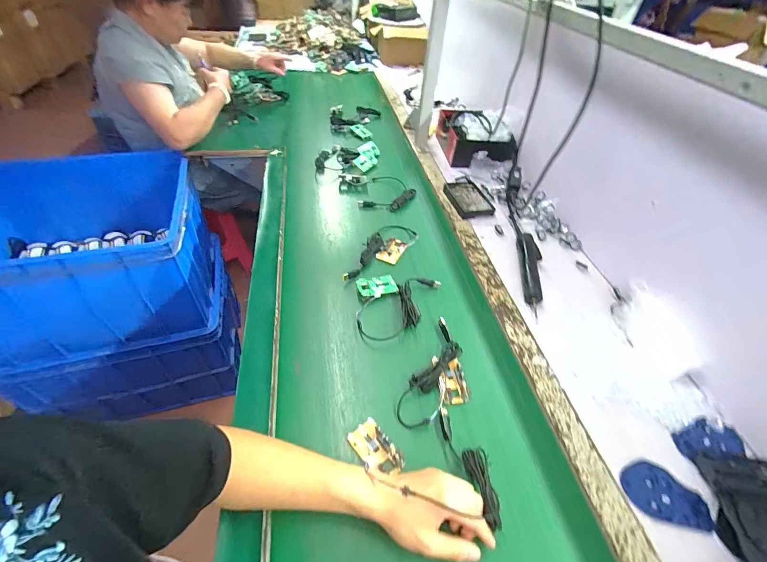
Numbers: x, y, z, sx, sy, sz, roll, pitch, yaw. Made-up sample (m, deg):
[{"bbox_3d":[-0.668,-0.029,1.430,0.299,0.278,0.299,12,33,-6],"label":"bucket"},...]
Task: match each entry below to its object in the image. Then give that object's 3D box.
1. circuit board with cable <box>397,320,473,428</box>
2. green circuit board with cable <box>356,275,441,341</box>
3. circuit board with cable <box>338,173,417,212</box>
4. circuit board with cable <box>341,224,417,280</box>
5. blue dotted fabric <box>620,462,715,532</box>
[{"bbox_3d":[0.099,0.148,0.545,0.091,0.022,0.197,26,54,15],"label":"circuit board with cable"},{"bbox_3d":[0.024,0.046,0.643,0.157,0.017,0.160,8,51,1],"label":"green circuit board with cable"},{"bbox_3d":[-0.016,-0.249,0.922,0.200,0.022,0.169,-2,52,-7],"label":"circuit board with cable"},{"bbox_3d":[0.002,-0.066,0.749,0.093,0.019,0.237,24,53,14],"label":"circuit board with cable"},{"bbox_3d":[0.379,0.287,0.462,0.109,0.010,0.070,13,52,5],"label":"blue dotted fabric"}]

